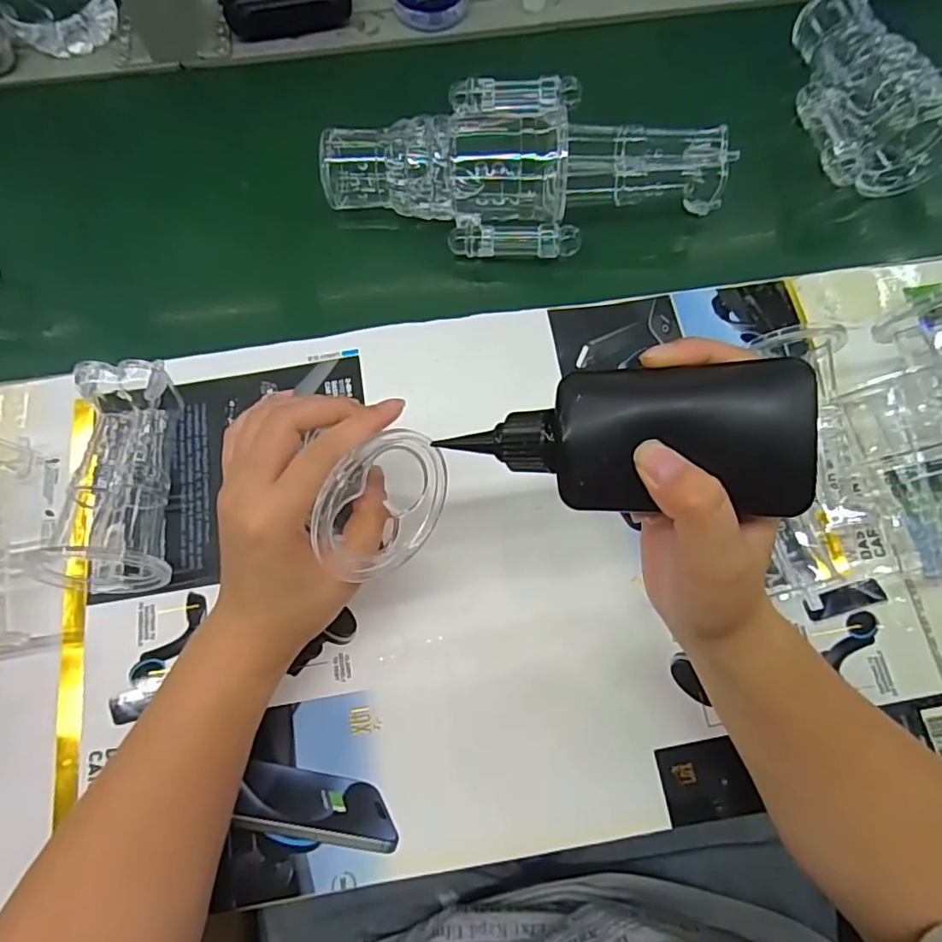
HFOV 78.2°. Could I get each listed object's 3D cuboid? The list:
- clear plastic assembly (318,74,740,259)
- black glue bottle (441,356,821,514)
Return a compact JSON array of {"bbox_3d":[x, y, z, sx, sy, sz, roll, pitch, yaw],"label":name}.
[{"bbox_3d":[0.040,-0.228,0.435,0.289,0.062,0.115,4,71,1],"label":"clear plastic assembly"},{"bbox_3d":[0.056,-0.010,0.222,0.132,0.030,0.046,-3,68,26],"label":"black glue bottle"}]

